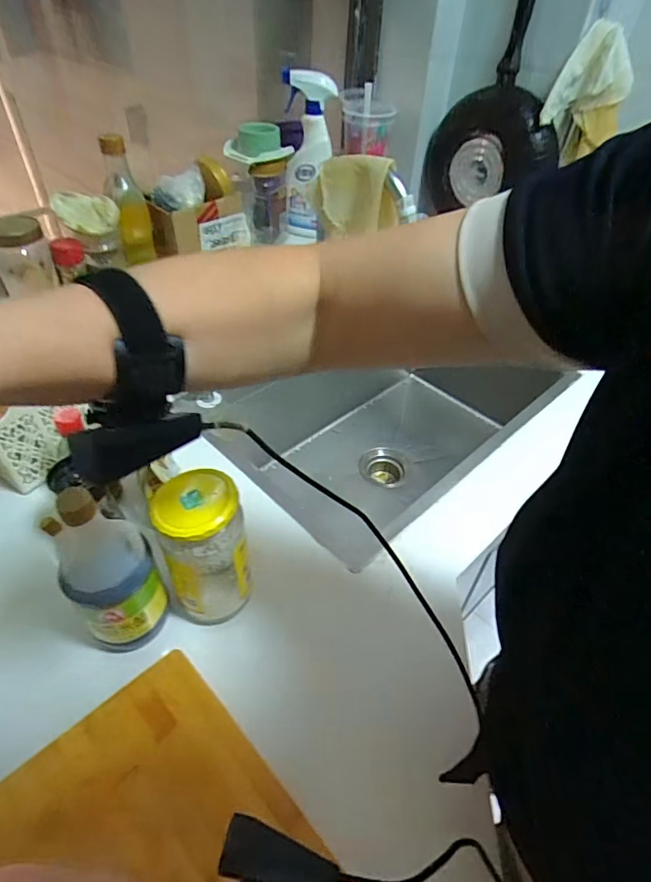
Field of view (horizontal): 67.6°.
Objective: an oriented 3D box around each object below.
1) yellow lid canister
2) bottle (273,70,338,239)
[{"bbox_3d":[-0.127,0.122,0.522,0.085,0.184,0.090,-12,47,-15],"label":"yellow lid canister"},{"bbox_3d":[-0.038,-0.522,0.909,0.081,0.278,0.090,10,45,7],"label":"bottle"}]

